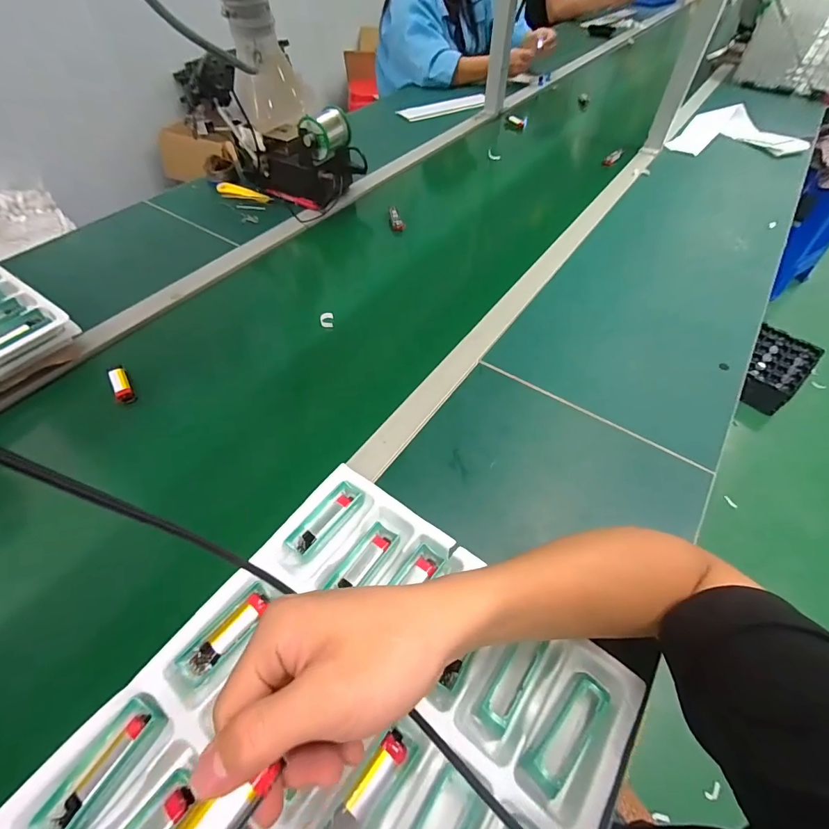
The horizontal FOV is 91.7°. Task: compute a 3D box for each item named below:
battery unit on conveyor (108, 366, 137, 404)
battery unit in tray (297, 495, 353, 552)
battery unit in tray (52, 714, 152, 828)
[{"bbox_3d":[-0.375,-0.039,0.516,0.018,0.019,0.055,-24,76,-18],"label":"battery unit on conveyor"},{"bbox_3d":[-0.087,0.104,0.391,0.013,0.008,0.068,35,60,23],"label":"battery unit in tray"},{"bbox_3d":[-0.217,0.247,0.282,0.013,0.009,0.066,22,56,15],"label":"battery unit in tray"}]

